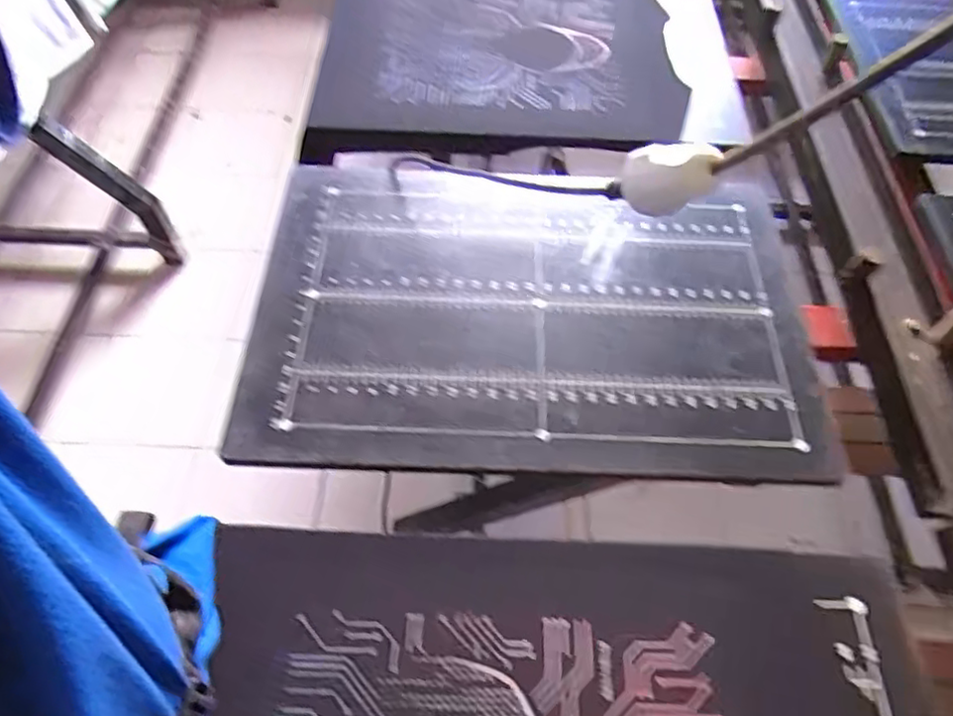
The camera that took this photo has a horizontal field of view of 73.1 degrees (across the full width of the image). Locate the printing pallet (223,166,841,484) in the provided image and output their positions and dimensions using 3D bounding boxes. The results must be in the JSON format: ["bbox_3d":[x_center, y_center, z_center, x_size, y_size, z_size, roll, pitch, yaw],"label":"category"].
[{"bbox_3d":[0.060,-0.063,0.714,0.578,0.024,0.402,2,55,0],"label":"printing pallet"}]

